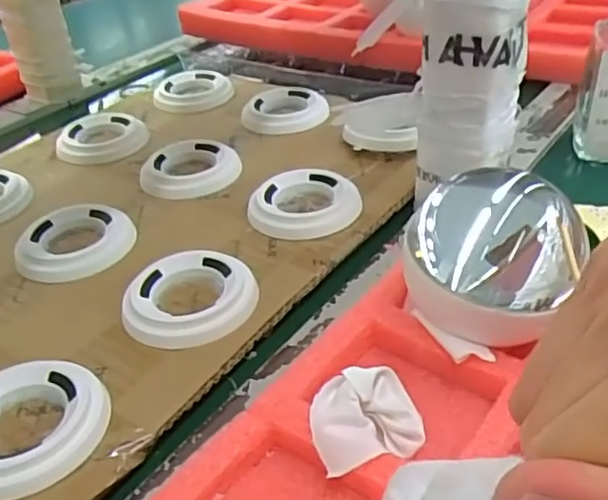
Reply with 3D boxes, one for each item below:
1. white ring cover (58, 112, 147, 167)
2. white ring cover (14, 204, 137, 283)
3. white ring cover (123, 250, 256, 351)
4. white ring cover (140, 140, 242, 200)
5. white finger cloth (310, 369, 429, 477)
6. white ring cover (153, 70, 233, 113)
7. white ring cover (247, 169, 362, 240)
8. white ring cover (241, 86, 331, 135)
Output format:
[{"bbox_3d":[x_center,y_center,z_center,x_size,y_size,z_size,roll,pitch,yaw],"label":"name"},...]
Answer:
[{"bbox_3d":[-0.162,-0.090,0.519,0.063,0.017,0.060,-1,35,6],"label":"white ring cover"},{"bbox_3d":[-0.141,-0.005,0.400,0.067,0.013,0.065,-7,35,-2],"label":"white ring cover"},{"bbox_3d":[-0.060,0.025,0.345,0.068,0.014,0.063,-6,35,-1],"label":"white ring cover"},{"bbox_3d":[-0.081,-0.059,0.467,0.068,0.014,0.064,-5,35,0],"label":"white ring cover"},{"bbox_3d":[0.023,0.063,0.249,0.043,0.009,0.038,-6,53,-25],"label":"white finger cloth"},{"bbox_3d":[-0.101,-0.145,0.591,0.070,0.017,0.065,-10,35,-7],"label":"white ring cover"},{"bbox_3d":[0.000,-0.029,0.414,0.070,0.015,0.061,-8,35,-4],"label":"white ring cover"},{"bbox_3d":[-0.015,-0.115,0.538,0.070,0.018,0.062,-5,35,0],"label":"white ring cover"}]

